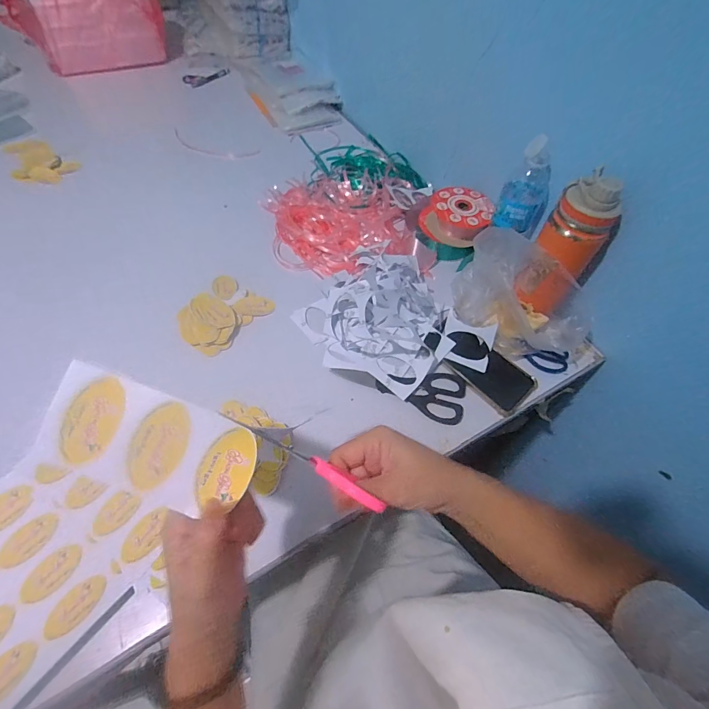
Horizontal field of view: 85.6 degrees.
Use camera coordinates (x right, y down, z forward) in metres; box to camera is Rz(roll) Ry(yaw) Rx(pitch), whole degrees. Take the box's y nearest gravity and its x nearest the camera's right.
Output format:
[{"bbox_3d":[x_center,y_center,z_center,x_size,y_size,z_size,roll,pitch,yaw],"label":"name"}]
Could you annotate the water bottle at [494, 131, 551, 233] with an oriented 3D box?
[{"bbox_3d":[0.257,-0.245,0.569,0.068,0.125,0.053,27,61,13],"label":"water bottle"}]

